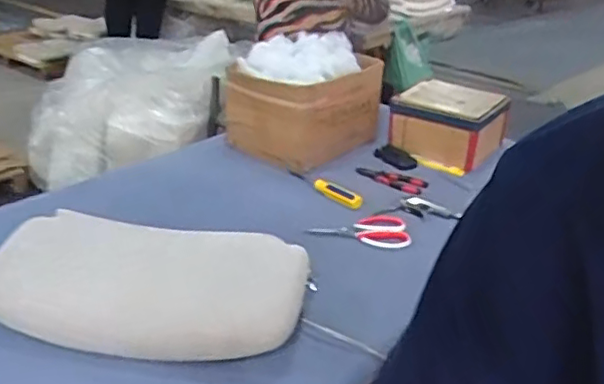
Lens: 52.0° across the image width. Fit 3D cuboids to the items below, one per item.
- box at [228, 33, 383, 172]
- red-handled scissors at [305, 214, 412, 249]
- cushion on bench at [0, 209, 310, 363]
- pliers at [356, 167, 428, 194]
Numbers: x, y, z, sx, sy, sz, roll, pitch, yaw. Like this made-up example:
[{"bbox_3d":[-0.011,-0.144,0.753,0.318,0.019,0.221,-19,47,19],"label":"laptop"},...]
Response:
[{"bbox_3d":[-0.003,-0.207,1.354,0.212,0.244,0.314,24,32,37],"label":"box"},{"bbox_3d":[0.102,0.070,1.101,0.170,0.024,0.093,-1,22,-7],"label":"red-handled scissors"},{"bbox_3d":[-0.214,0.134,0.867,0.420,0.122,0.176,8,26,9],"label":"cushion on bench"},{"bbox_3d":[0.186,-0.026,1.296,0.152,0.017,0.061,18,29,28],"label":"pliers"}]

